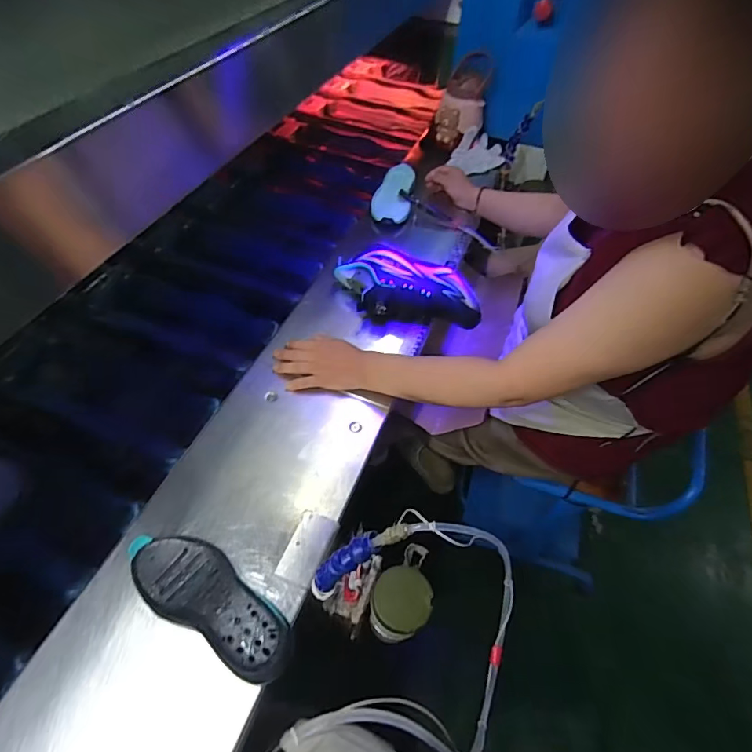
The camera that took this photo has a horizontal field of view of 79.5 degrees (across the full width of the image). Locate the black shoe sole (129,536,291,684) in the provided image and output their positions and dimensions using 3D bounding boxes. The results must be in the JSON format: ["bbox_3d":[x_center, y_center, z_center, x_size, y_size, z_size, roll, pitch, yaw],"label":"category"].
[{"bbox_3d":[-0.186,0.249,0.507,0.215,0.033,0.077,30,56,17],"label":"black shoe sole"}]

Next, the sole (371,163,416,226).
[{"bbox_3d":[0.039,-0.421,1.037,0.088,0.020,0.205,5,59,8],"label":"sole"}]

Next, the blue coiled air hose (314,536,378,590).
[{"bbox_3d":[-0.038,0.197,0.473,0.020,0.120,0.022,6,48,-32],"label":"blue coiled air hose"}]

